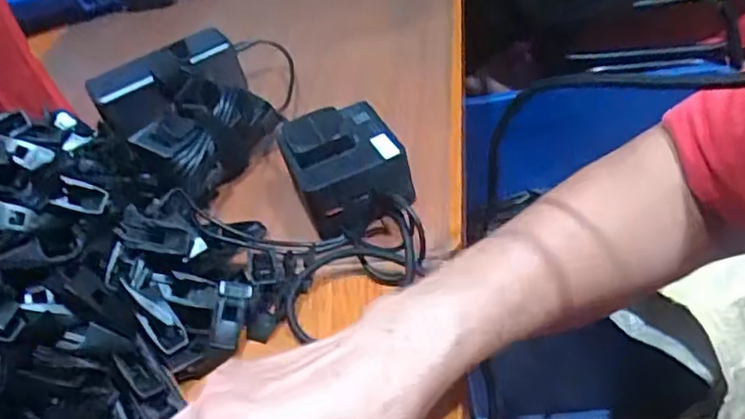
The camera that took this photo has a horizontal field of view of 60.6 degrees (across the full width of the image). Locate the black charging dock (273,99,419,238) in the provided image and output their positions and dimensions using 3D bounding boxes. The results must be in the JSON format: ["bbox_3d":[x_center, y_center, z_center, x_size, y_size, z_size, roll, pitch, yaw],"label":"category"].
[{"bbox_3d":[-0.018,-0.029,0.434,0.074,0.056,0.081,-23,42,-8],"label":"black charging dock"}]

